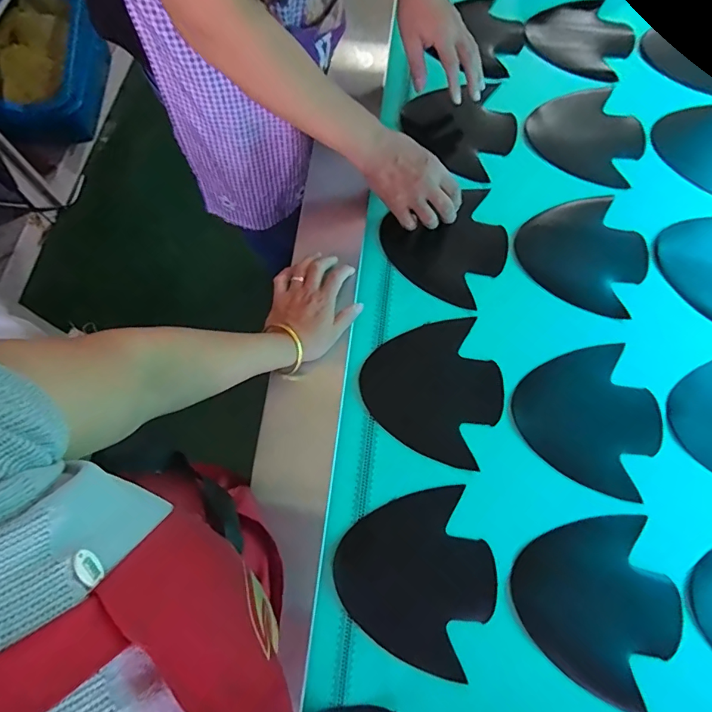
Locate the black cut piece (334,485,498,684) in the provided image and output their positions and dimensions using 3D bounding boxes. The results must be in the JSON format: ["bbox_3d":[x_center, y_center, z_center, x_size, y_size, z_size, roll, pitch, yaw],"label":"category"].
[{"bbox_3d":[0.073,0.263,0.523,0.171,0.007,0.186,-18,73,-4],"label":"black cut piece"}]

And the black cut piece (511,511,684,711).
[{"bbox_3d":[0.283,0.273,0.518,0.173,0.012,0.182,39,76,15],"label":"black cut piece"}]

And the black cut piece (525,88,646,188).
[{"bbox_3d":[0.382,-0.369,0.739,0.177,0.007,0.176,34,74,11],"label":"black cut piece"}]

